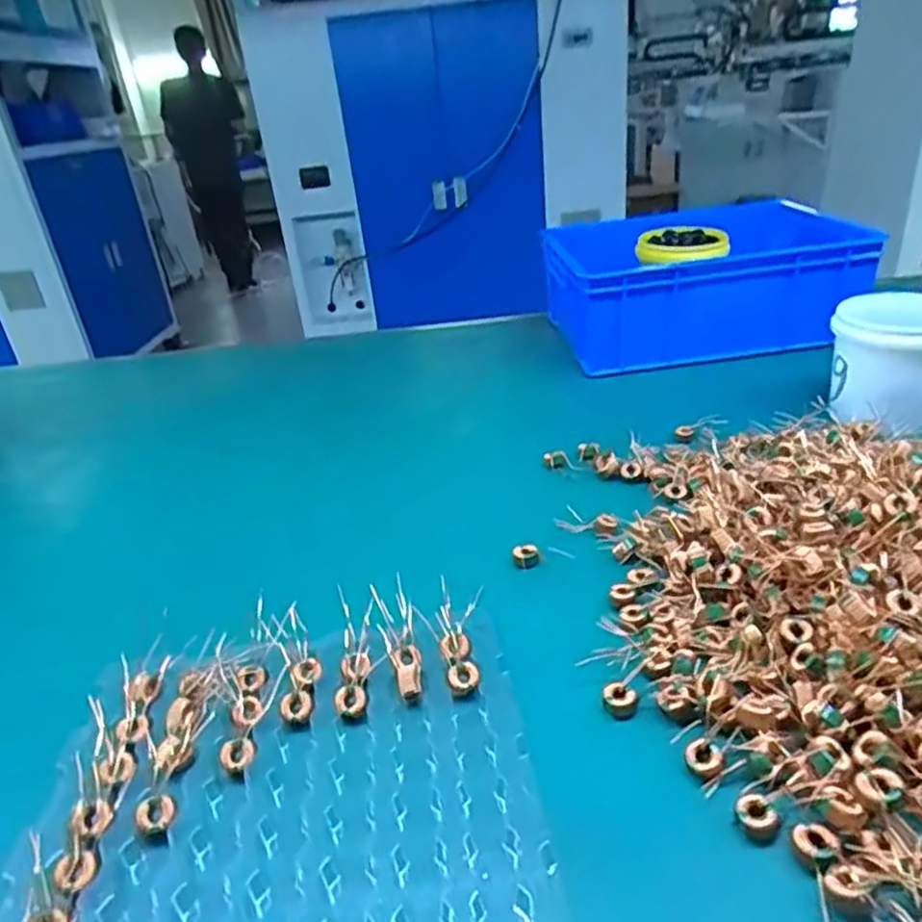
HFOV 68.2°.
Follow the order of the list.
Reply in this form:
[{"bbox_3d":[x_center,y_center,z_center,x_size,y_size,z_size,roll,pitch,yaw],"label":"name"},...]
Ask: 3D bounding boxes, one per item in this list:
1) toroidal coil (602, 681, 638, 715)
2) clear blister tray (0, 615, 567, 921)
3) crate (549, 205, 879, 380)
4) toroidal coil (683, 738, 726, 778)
[{"bbox_3d":[0.103,0.154,0.441,0.022,0.006,0.020,-5,30,3],"label":"toroidal coil"},{"bbox_3d":[-0.101,0.204,0.379,0.284,0.024,0.278,-9,30,-4],"label":"clear blister tray"},{"bbox_3d":[0.342,-0.261,1.012,0.395,0.153,0.260,-7,30,-1],"label":"crate"},{"bbox_3d":[0.141,0.172,0.394,0.022,0.007,0.020,-5,30,3],"label":"toroidal coil"}]

